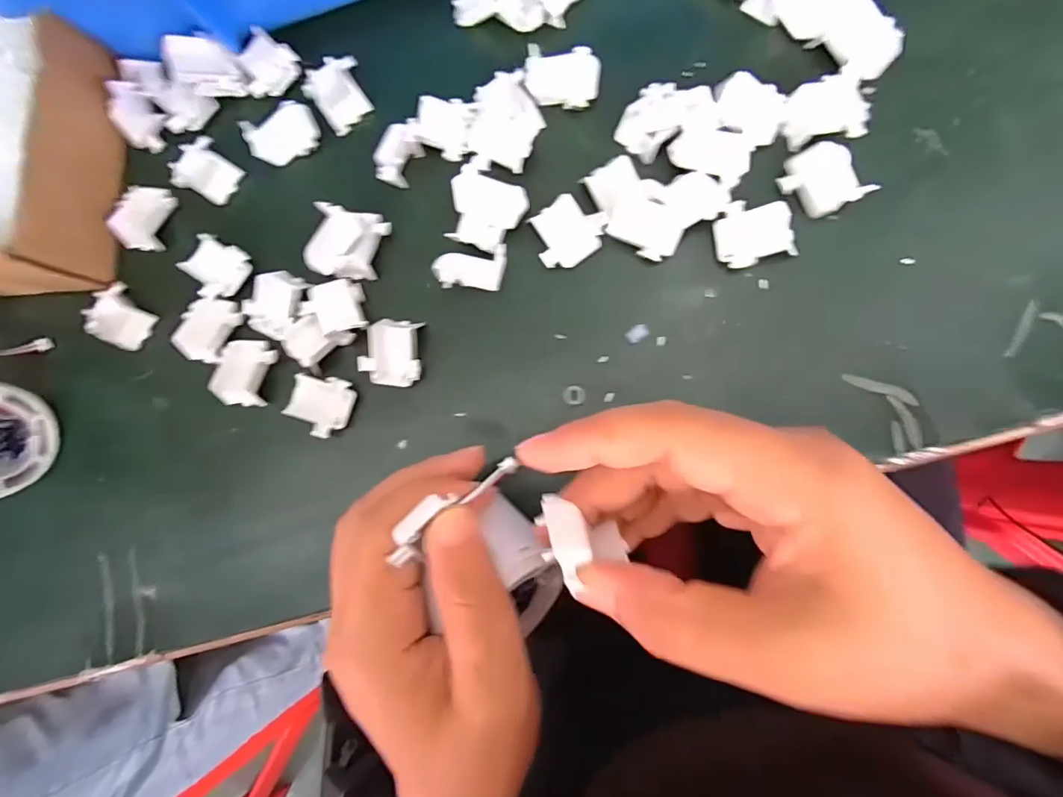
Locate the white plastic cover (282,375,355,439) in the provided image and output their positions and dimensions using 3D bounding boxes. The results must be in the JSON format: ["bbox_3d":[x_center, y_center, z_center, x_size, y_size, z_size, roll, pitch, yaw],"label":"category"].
[{"bbox_3d":[-0.105,0.003,0.256,0.028,0.013,0.029,18,88,9],"label":"white plastic cover"}]

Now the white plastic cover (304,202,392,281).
[{"bbox_3d":[-0.095,-0.080,0.263,0.036,0.018,0.034,12,87,9],"label":"white plastic cover"}]

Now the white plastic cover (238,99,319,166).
[{"bbox_3d":[-0.133,-0.142,0.274,0.036,0.015,0.029,-38,82,3],"label":"white plastic cover"}]

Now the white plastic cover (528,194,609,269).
[{"bbox_3d":[0.018,-0.080,0.246,0.035,0.004,0.030,-36,100,6],"label":"white plastic cover"}]

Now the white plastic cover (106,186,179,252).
[{"bbox_3d":[-0.214,-0.100,0.283,0.028,0.010,0.033,7,86,8],"label":"white plastic cover"}]

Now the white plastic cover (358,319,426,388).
[{"bbox_3d":[-0.070,-0.023,0.256,0.030,0.013,0.032,3,86,8],"label":"white plastic cover"}]

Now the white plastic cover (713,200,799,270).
[{"bbox_3d":[0.103,-0.076,0.236,0.035,0.008,0.029,-9,84,7],"label":"white plastic cover"}]

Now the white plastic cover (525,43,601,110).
[{"bbox_3d":[0.016,-0.160,0.252,0.035,0.012,0.030,0,85,8],"label":"white plastic cover"}]

